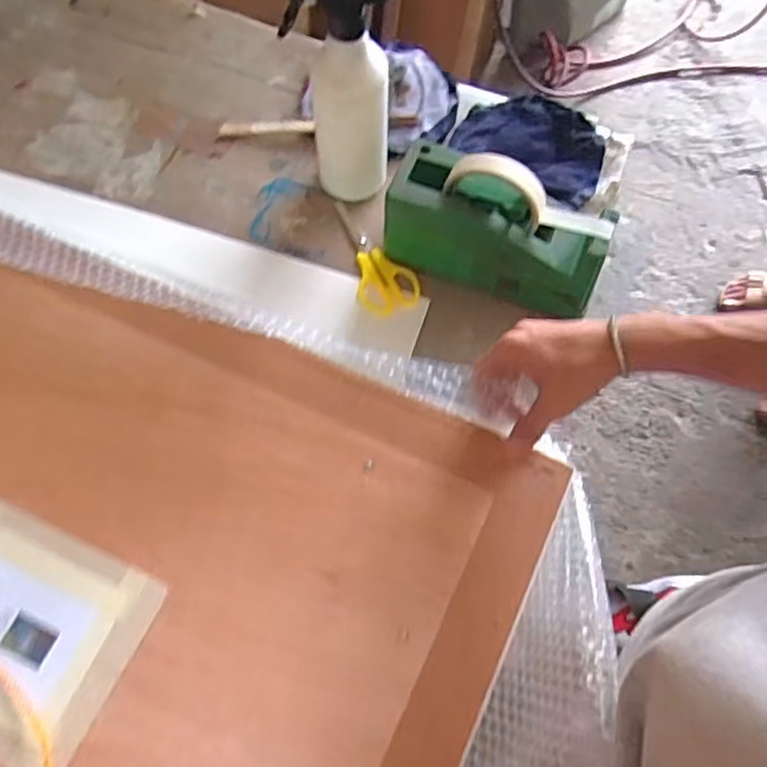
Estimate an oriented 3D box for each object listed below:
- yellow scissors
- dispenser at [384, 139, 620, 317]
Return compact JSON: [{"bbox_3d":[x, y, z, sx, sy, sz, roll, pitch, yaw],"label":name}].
[{"bbox_3d":[-0.008,-0.129,0.685,0.059,0.013,0.135,-15,68,-7],"label":"yellow scissors"},{"bbox_3d":[0.105,-0.145,0.623,0.200,0.110,0.079,22,67,7],"label":"dispenser"}]

